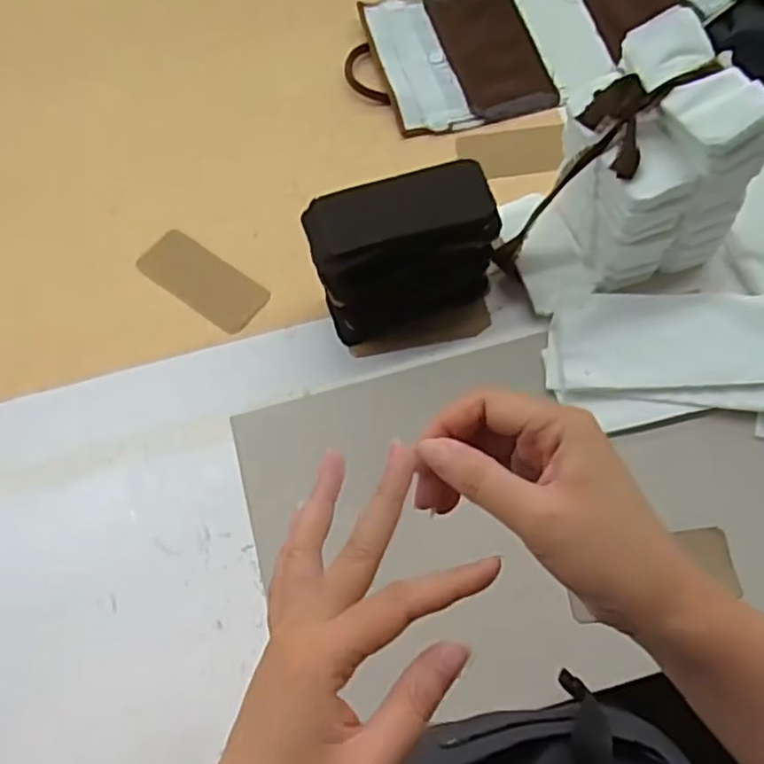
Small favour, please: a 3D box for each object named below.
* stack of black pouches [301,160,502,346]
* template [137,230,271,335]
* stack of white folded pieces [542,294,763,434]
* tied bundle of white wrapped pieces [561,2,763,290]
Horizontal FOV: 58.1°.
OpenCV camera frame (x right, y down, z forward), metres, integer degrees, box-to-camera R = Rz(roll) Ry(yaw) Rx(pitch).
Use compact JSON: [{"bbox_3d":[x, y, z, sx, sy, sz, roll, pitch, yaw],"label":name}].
[{"bbox_3d":[0.026,-0.130,0.739,0.192,0.162,0.097,-16,68,-5],"label":"stack of black pouches"},{"bbox_3d":[-0.218,-0.124,0.832,0.167,0.010,0.068,34,72,15],"label":"template"},{"bbox_3d":[0.312,-0.027,0.743,0.262,0.042,0.141,-1,67,1],"label":"stack of white folded pieces"},{"bbox_3d":[0.271,-0.219,0.703,0.139,0.214,0.160,-27,69,-9],"label":"tied bundle of white wrapped pieces"}]

